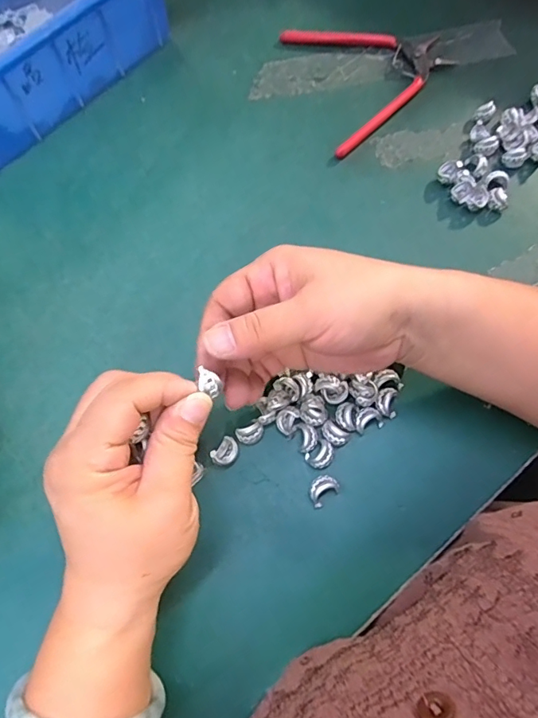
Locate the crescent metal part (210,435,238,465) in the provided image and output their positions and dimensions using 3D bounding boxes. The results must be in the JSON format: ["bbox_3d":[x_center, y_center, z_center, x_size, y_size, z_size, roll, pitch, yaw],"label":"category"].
[{"bbox_3d":[-0.026,0.057,0.293,0.013,0.012,0.017,34,74,13],"label":"crescent metal part"}]

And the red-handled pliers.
[{"bbox_3d":[0.093,-0.241,0.403,0.124,0.011,0.140,-16,70,-4],"label":"red-handled pliers"}]

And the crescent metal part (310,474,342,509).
[{"bbox_3d":[0.032,0.078,0.286,0.019,0.011,0.014,-38,73,-11],"label":"crescent metal part"}]

